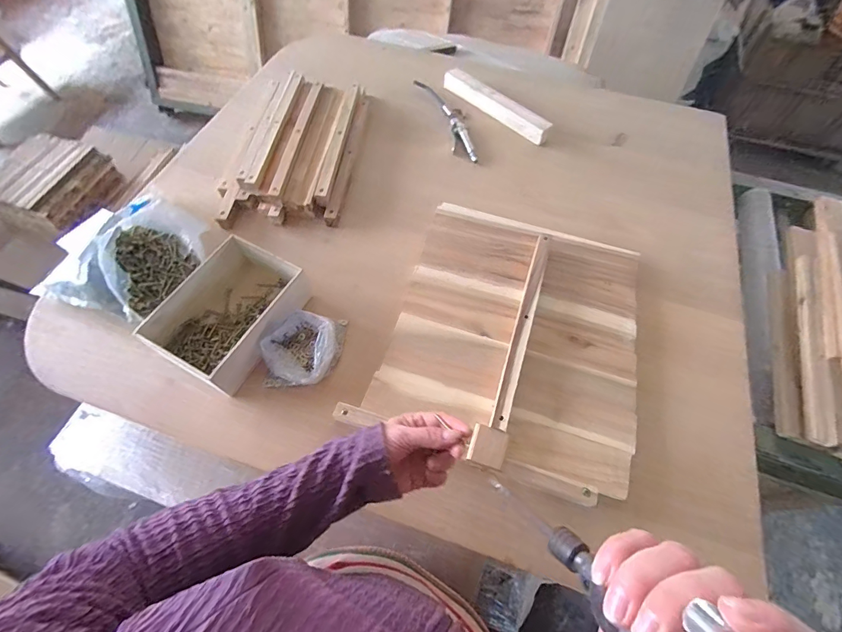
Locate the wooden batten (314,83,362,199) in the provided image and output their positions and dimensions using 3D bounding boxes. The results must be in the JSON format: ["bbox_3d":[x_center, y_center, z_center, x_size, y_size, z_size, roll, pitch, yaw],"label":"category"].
[{"bbox_3d":[-0.154,-0.349,0.751,0.027,0.032,0.330,6,61,2],"label":"wooden batten"}]

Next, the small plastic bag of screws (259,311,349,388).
[{"bbox_3d":[-0.167,0.041,0.546,0.102,0.052,0.111,4,61,1],"label":"small plastic bag of screws"}]

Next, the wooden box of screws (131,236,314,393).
[{"bbox_3d":[-0.266,-0.005,0.561,0.144,0.069,0.193,25,64,12],"label":"wooden box of screws"}]

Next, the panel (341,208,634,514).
[{"bbox_3d":[0.142,0.014,0.574,0.356,0.032,0.409,20,63,9],"label":"panel"}]

